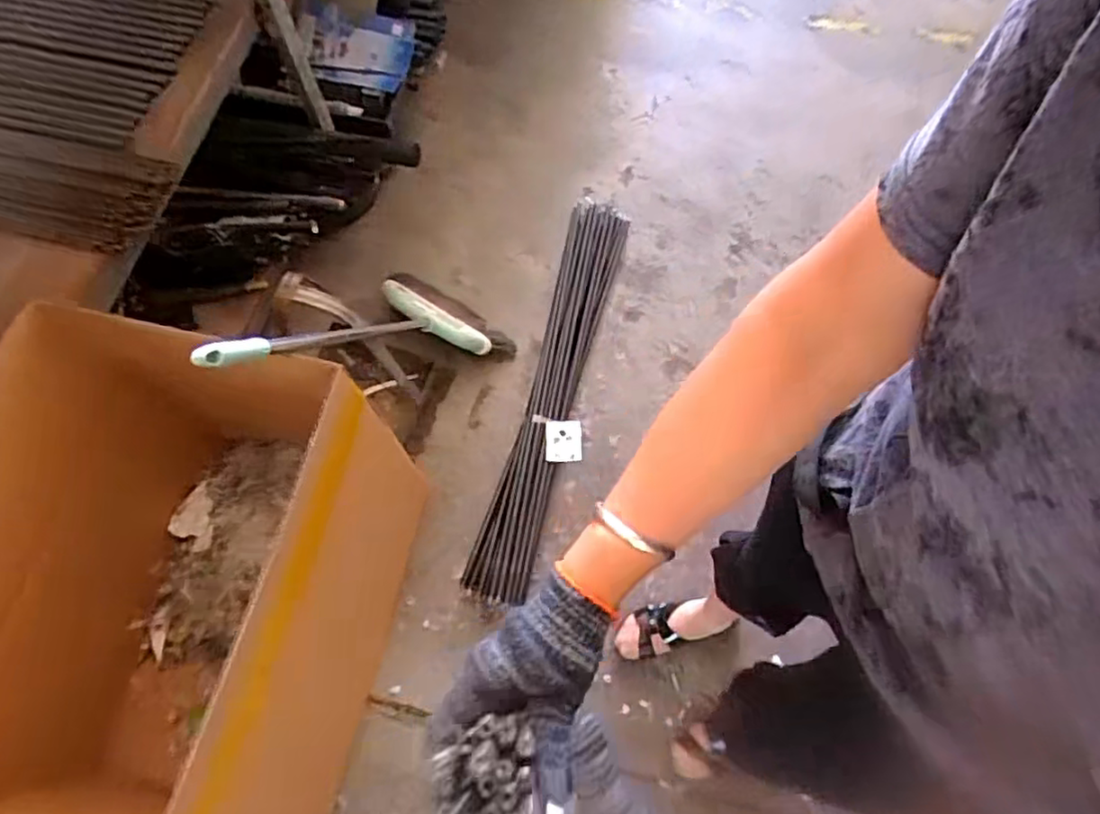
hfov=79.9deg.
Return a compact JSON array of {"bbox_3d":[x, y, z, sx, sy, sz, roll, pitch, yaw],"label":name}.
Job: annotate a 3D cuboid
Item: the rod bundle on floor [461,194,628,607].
[{"bbox_3d":[0.011,-0.048,1.400,0.139,0.058,0.935,15,69,5],"label":"rod bundle on floor"}]

